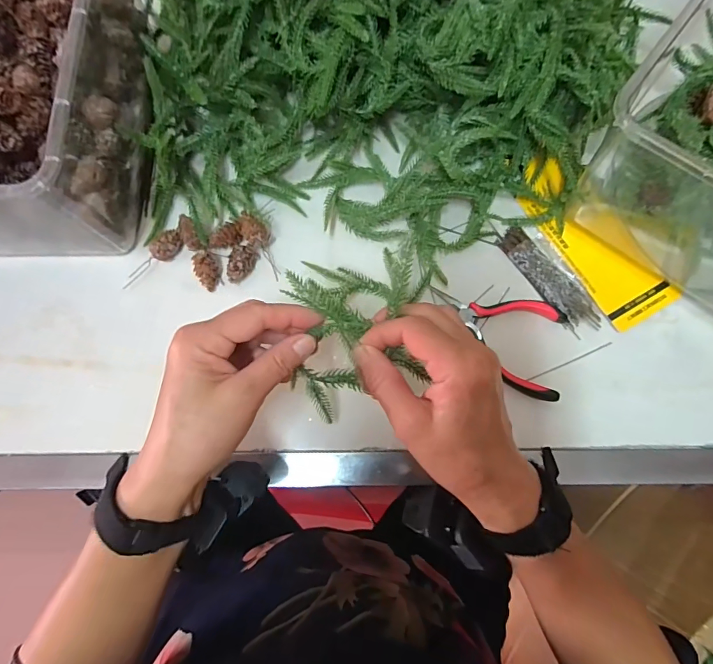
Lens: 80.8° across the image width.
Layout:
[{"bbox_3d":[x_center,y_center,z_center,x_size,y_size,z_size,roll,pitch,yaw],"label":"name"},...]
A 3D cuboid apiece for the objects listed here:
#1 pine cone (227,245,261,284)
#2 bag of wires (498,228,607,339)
[{"bbox_3d":[-0.109,-0.064,0.398,0.023,0.018,0.036,11,77,3],"label":"pine cone"},{"bbox_3d":[0.186,-0.053,0.398,0.040,0.010,0.118,-34,79,-7],"label":"bag of wires"}]

